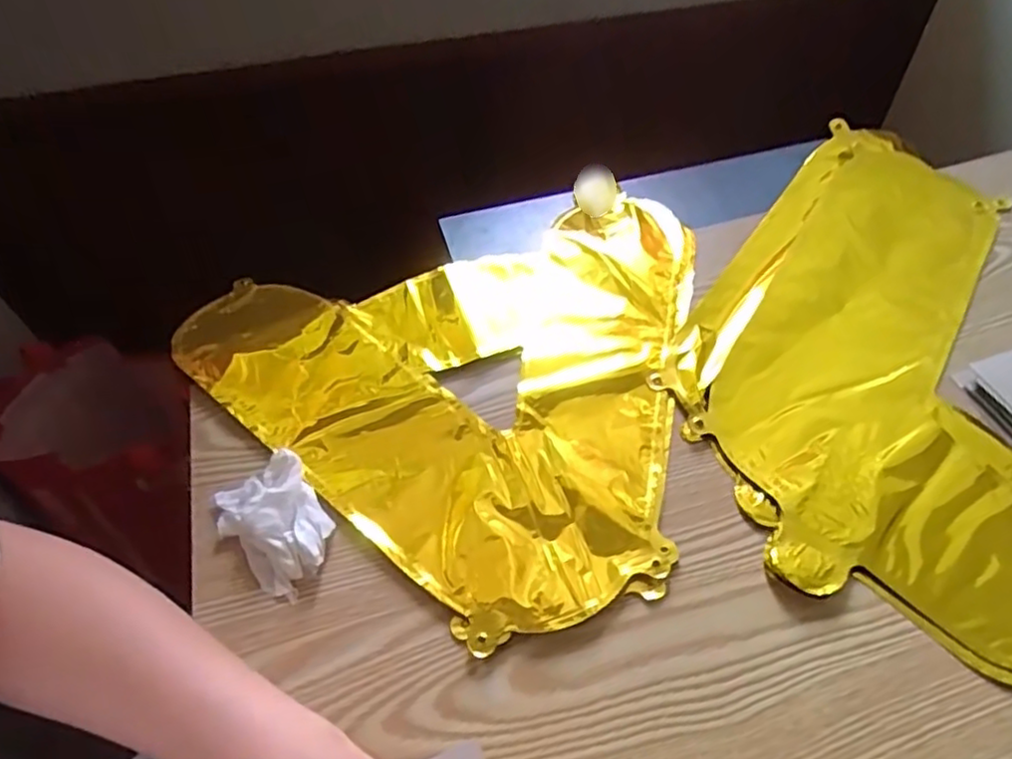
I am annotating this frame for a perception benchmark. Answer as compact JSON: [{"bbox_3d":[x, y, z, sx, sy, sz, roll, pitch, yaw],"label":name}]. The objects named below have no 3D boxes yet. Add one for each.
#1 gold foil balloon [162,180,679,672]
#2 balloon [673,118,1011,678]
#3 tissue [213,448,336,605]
[{"bbox_3d":[0.004,-0.040,0.498,0.356,0.010,0.363,34,60,24],"label":"gold foil balloon"},{"bbox_3d":[0.254,-0.031,0.480,0.233,0.016,0.429,10,53,9],"label":"balloon"},{"bbox_3d":[-0.136,0.085,0.396,0.055,0.022,0.079,-29,57,-19],"label":"tissue"}]

